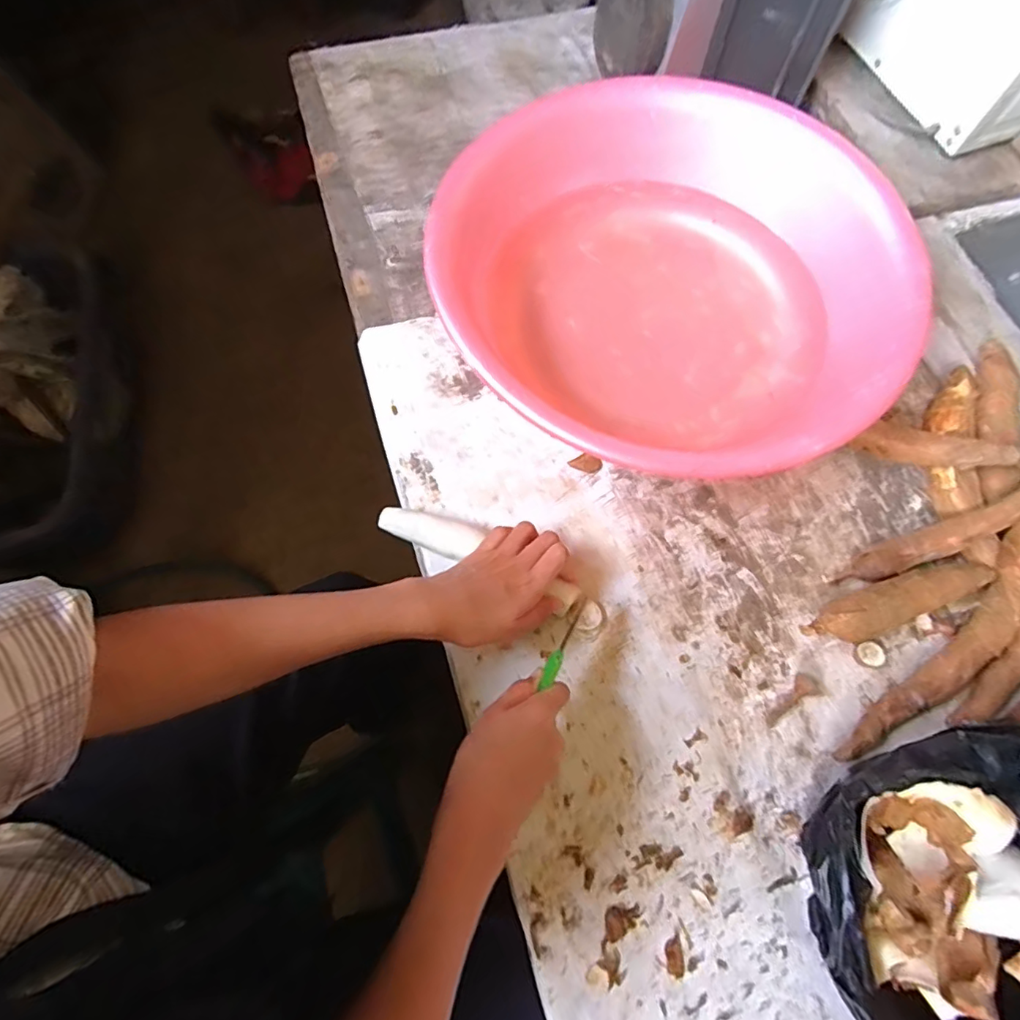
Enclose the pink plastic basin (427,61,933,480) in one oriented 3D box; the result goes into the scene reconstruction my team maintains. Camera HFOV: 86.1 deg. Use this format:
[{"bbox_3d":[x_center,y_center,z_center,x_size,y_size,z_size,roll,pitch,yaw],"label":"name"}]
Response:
[{"bbox_3d":[0.144,-0.210,0.508,0.391,0.110,0.407,0,70,0],"label":"pink plastic basin"}]

